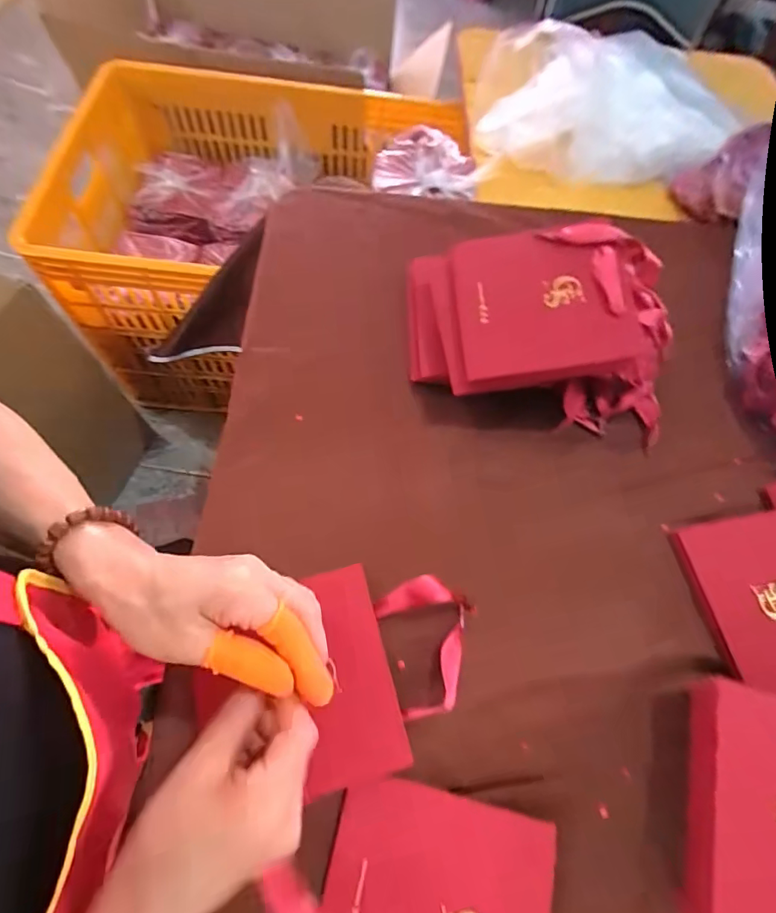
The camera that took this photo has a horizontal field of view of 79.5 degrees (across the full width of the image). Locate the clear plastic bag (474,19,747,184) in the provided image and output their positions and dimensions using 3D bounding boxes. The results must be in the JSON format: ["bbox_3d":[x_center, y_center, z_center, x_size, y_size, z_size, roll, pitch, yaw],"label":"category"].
[{"bbox_3d":[0.306,-0.502,0.660,0.349,0.102,0.209,-4,66,-8],"label":"clear plastic bag"}]

